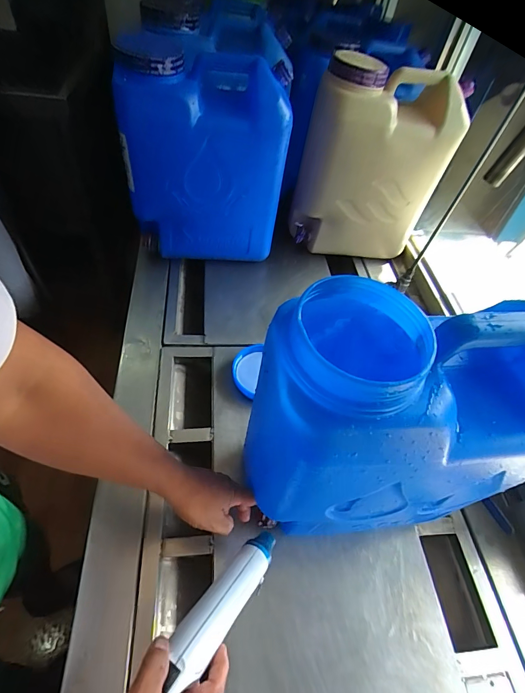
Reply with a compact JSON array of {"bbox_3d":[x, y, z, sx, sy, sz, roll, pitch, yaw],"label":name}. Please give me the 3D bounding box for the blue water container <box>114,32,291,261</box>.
[{"bbox_3d":[-0.122,-0.382,0.773,0.317,0.356,0.163,3,52,-6],"label":"blue water container"}]

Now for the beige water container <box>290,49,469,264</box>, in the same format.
[{"bbox_3d":[0.247,-0.409,0.836,0.313,0.398,0.155,2,52,-8],"label":"beige water container"}]

